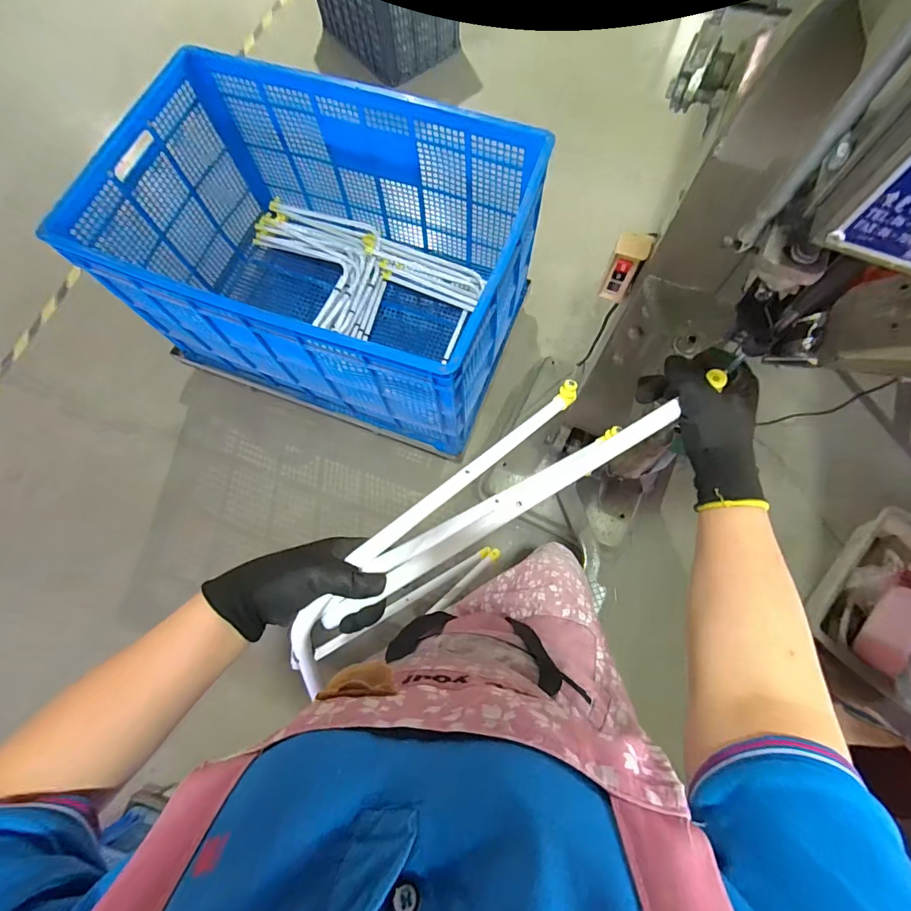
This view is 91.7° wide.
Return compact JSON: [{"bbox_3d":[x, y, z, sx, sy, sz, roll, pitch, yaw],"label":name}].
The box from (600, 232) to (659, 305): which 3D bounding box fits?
[{"bbox_3d":[0.264,-0.292,0.695,0.049,0.105,0.046,21,75,8],"label":"box"}]

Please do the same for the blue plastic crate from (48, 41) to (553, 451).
[{"bbox_3d":[-0.331,-0.527,1.235,0.994,0.543,0.670,18,74,7],"label":"blue plastic crate"}]

